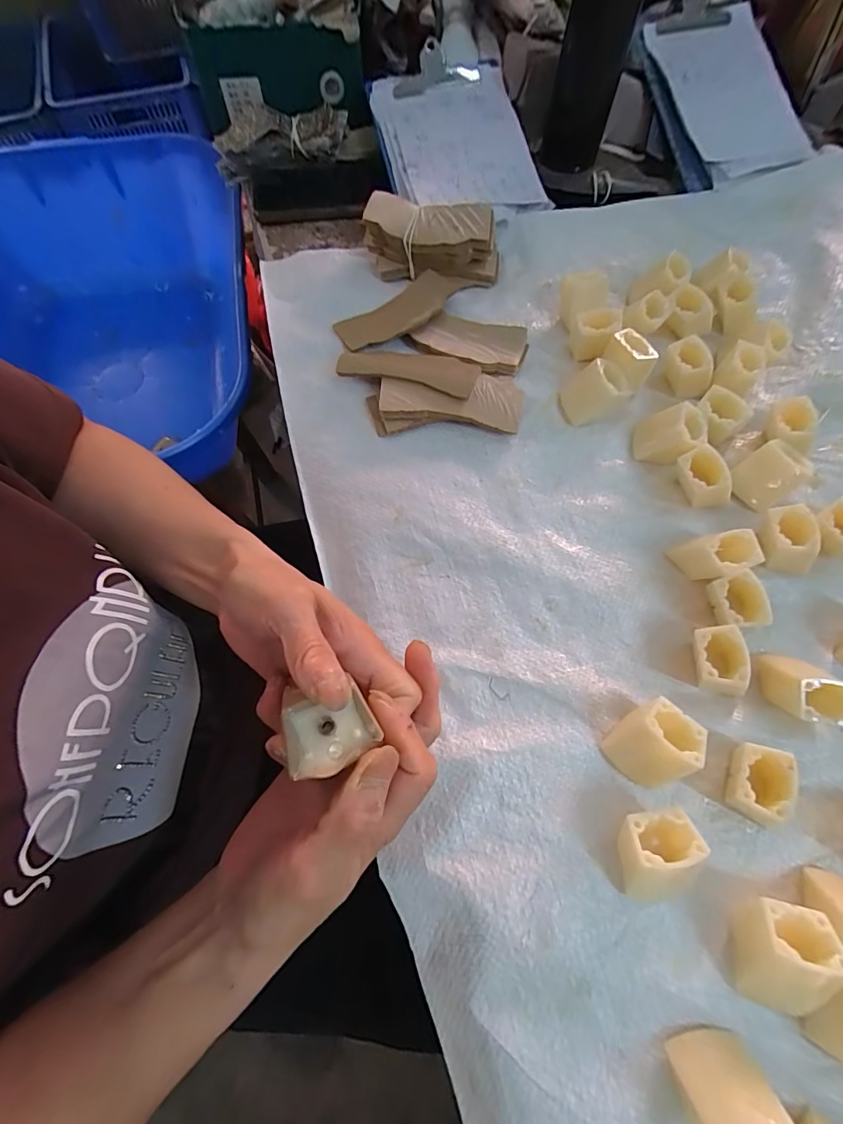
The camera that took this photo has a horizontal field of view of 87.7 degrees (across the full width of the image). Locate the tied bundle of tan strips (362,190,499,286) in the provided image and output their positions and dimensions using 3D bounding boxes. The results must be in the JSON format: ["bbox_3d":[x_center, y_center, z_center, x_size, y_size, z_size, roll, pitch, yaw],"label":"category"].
[{"bbox_3d":[0.010,-0.295,0.404,0.124,0.041,0.054,12,68,5],"label":"tied bundle of tan strips"}]

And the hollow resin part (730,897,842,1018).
[{"bbox_3d":[0.176,0.193,0.216,0.042,0.031,0.047,16,68,7],"label":"hollow resin part"}]

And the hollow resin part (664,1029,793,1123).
[{"bbox_3d":[0.139,0.244,0.196,0.037,0.044,0.025,-10,99,-2],"label":"hollow resin part"}]

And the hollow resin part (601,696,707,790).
[{"bbox_3d":[0.133,0.103,0.253,0.042,0.035,0.040,41,73,16],"label":"hollow resin part"}]

